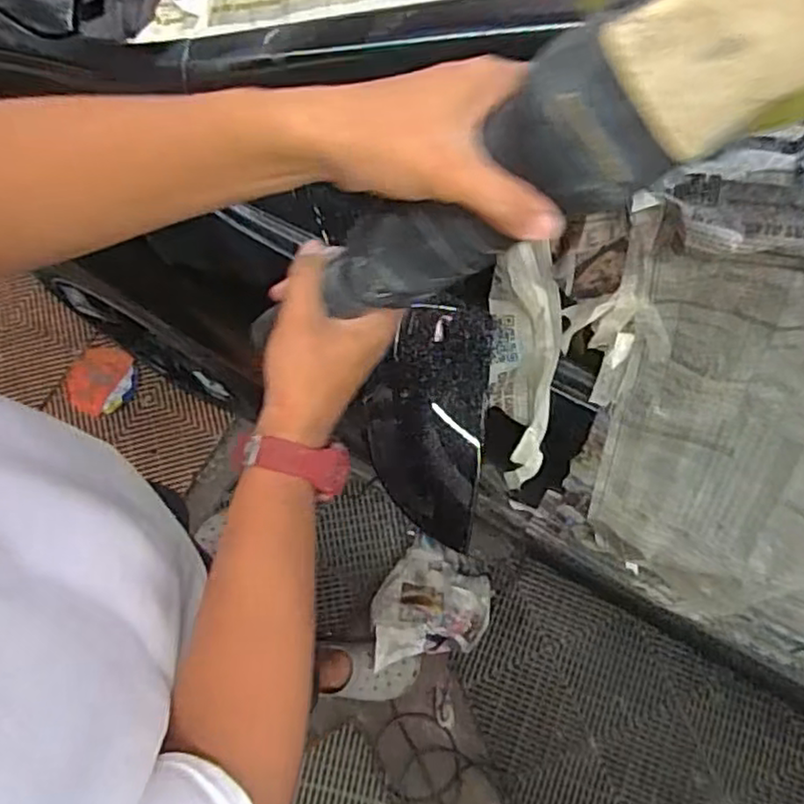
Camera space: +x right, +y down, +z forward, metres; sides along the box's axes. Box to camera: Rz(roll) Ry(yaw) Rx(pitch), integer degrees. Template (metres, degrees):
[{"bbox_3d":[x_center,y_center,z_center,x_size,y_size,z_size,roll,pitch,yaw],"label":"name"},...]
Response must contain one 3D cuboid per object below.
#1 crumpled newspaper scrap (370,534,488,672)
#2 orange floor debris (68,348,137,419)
[{"bbox_3d":[0.059,0.447,1.458,0.223,0.095,0.276,33,75,10],"label":"crumpled newspaper scrap"},{"bbox_3d":[-0.700,-0.048,1.606,0.153,0.031,0.154,0,73,0],"label":"orange floor debris"}]

